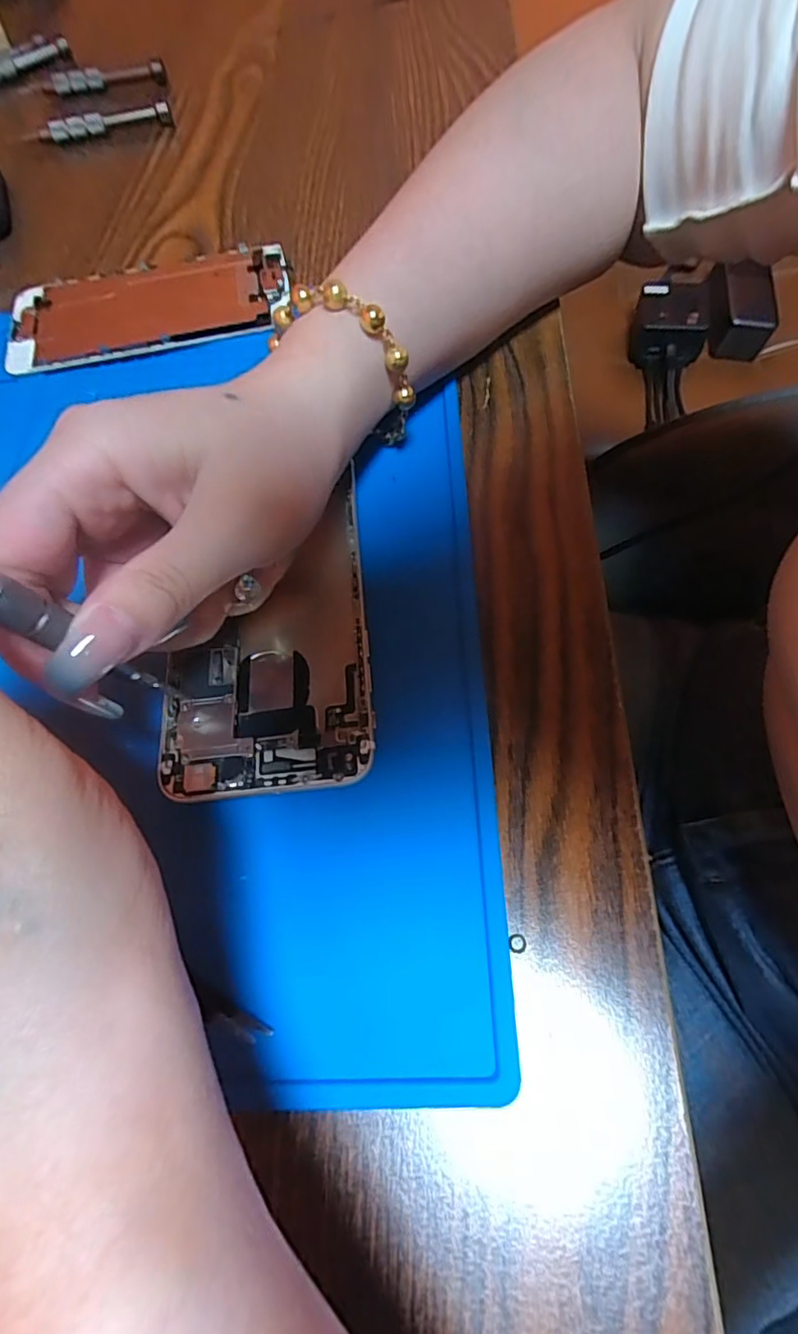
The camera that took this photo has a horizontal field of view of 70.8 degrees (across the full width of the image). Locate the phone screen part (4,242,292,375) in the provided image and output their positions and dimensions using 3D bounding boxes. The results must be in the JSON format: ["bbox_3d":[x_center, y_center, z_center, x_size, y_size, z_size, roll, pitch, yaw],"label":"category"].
[{"bbox_3d":[-0.121,-0.176,0.272,0.135,0.005,0.066,-14,65,-1],"label":"phone screen part"}]

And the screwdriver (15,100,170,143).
[{"bbox_3d":[-0.192,-0.340,0.350,0.098,0.011,0.011,-10,66,-2],"label":"screwdriver"}]

